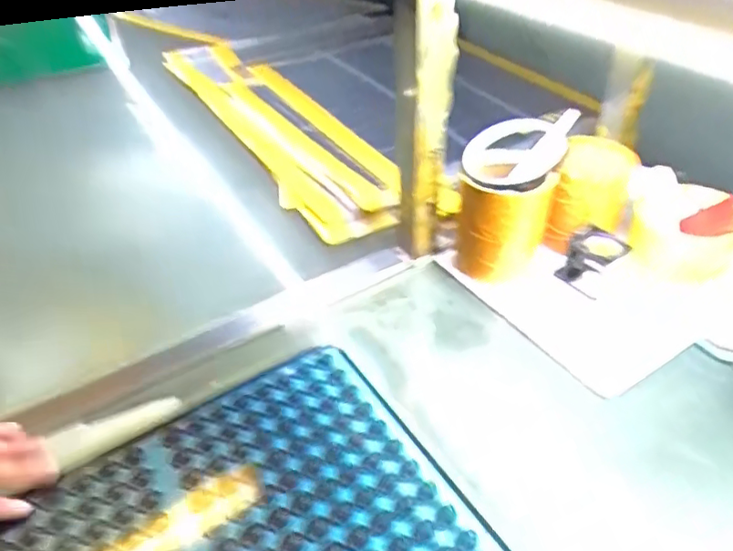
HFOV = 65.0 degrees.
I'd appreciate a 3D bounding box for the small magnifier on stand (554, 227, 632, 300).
[{"bbox_3d":[0.205,-0.009,0.525,0.052,0.062,0.034,15,43,19],"label":"small magnifier on stand"}]

